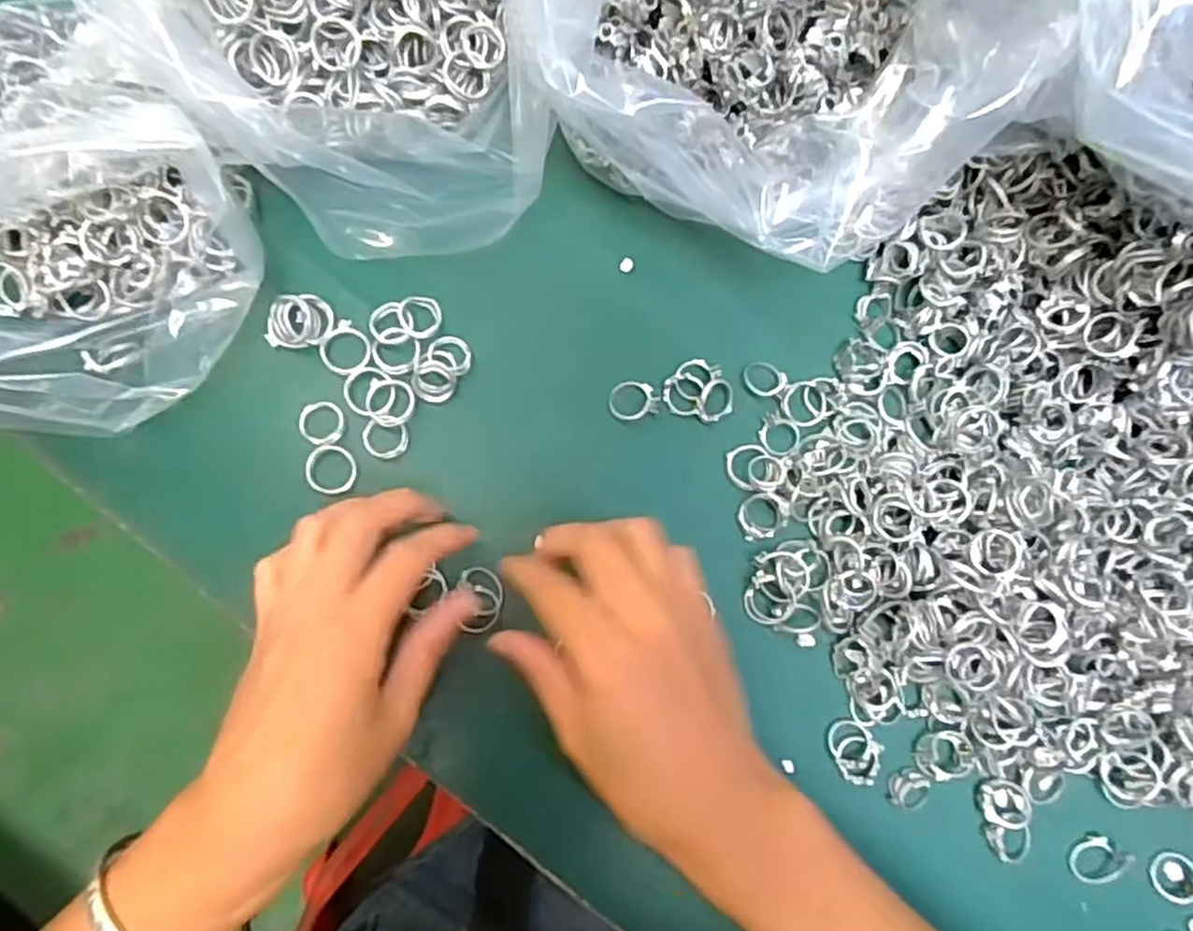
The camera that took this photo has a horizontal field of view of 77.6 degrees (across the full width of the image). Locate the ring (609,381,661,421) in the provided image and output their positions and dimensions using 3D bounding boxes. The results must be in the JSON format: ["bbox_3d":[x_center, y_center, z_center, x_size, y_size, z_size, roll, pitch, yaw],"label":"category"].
[{"bbox_3d":[0.018,-0.031,0.352,0.024,0.006,0.019,-2,83,-5],"label":"ring"}]

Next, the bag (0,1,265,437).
[{"bbox_3d":[-0.237,-0.109,0.289,0.147,0.079,0.197,-41,88,-10],"label":"bag"}]

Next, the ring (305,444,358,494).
[{"bbox_3d":[-0.119,0.002,0.334,0.022,0.004,0.022,1,83,-5],"label":"ring"}]

